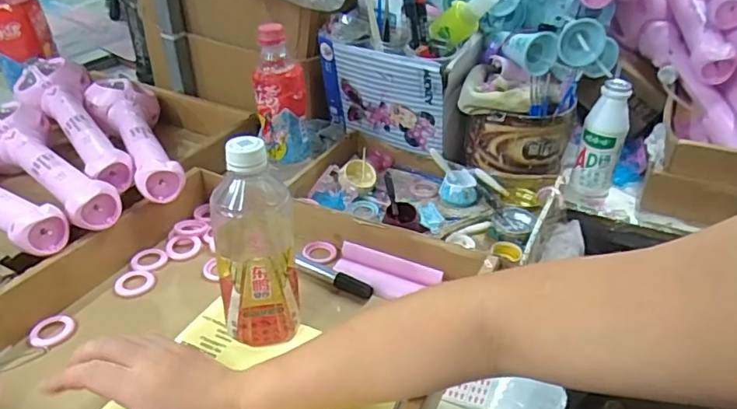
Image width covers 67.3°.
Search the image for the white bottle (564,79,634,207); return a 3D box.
[{"bbox_3d":[0.288,-0.075,0.687,0.051,0.146,0.047,17,36,22],"label":"white bottle"}]

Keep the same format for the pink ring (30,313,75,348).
[{"bbox_3d":[-0.290,0.116,0.508,0.034,0.006,0.037,1,33,-1],"label":"pink ring"}]

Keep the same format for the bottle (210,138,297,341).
[{"bbox_3d":[-0.095,0.027,0.461,0.065,0.170,0.073,-5,34,-10],"label":"bottle"}]

